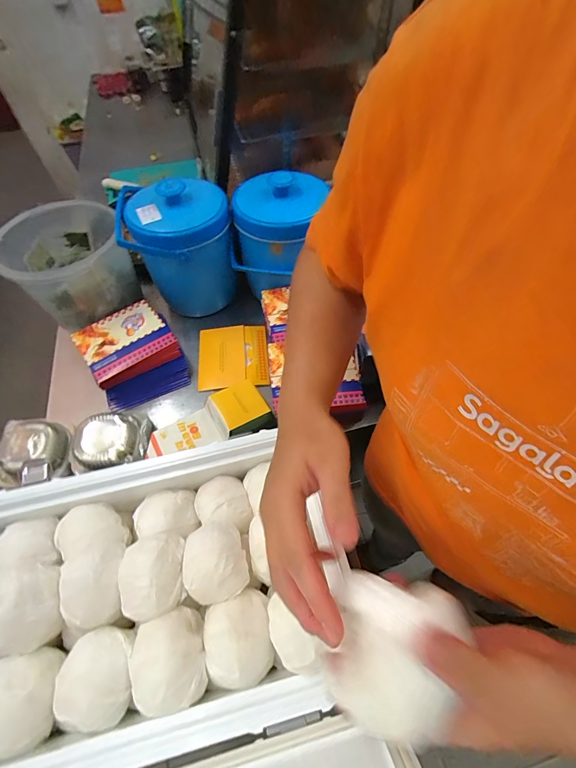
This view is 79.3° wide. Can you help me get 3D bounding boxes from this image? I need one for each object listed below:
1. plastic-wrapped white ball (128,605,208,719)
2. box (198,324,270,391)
[{"bbox_3d":[-0.133,0.308,0.387,0.076,0.053,0.089,-25,61,-15],"label":"plastic-wrapped white ball"},{"bbox_3d":[-0.126,-0.069,0.812,0.154,0.032,0.168,-5,57,-3],"label":"box"}]

